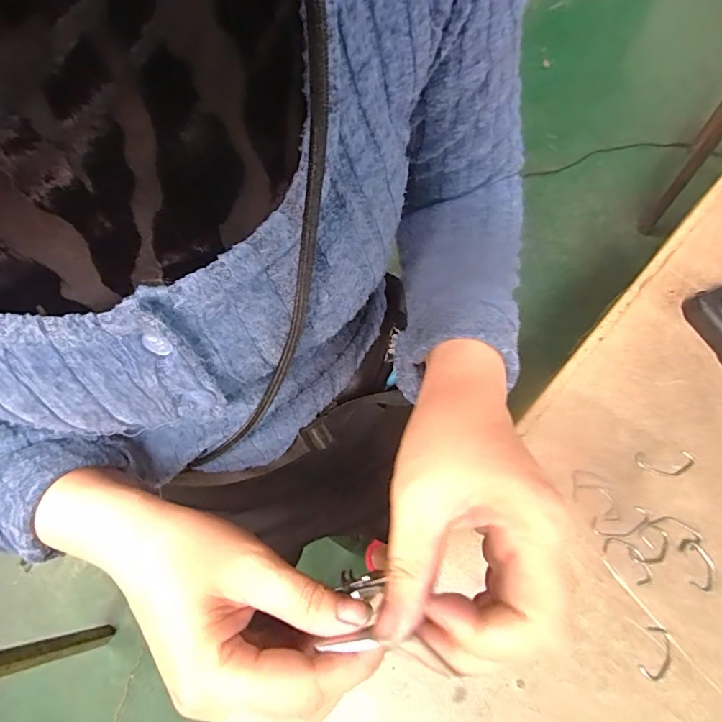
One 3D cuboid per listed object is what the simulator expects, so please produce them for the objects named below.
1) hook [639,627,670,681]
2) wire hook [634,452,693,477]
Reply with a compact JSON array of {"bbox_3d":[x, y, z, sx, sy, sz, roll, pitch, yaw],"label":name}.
[{"bbox_3d":[0.185,0.183,0.285,0.016,0.004,0.031,22,70,11],"label":"hook"},{"bbox_3d":[0.221,0.075,0.331,0.038,0.004,0.017,0,67,3],"label":"wire hook"}]

